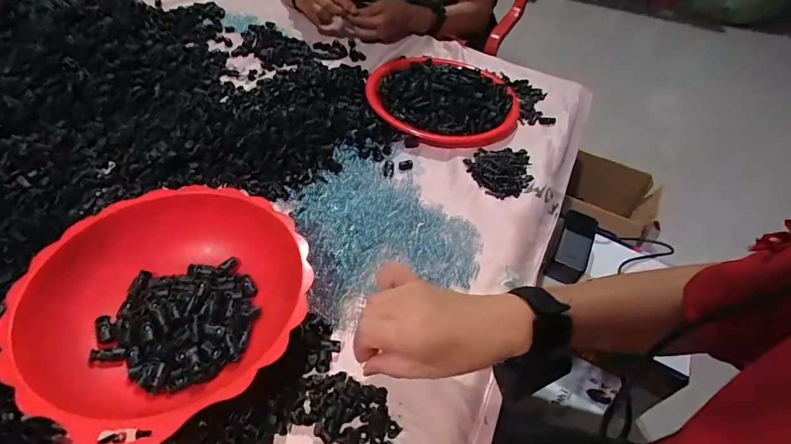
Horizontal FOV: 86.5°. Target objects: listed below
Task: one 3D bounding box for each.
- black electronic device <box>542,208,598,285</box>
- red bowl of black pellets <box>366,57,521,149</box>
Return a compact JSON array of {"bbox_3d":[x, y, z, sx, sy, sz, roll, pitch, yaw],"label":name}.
[{"bbox_3d":[0.315,0.039,0.747,0.057,0.055,0.145,25,49,16],"label":"black electronic device"},{"bbox_3d":[0.088,-0.228,0.749,0.264,0.042,0.258,4,47,-4],"label":"red bowl of black pellets"}]

